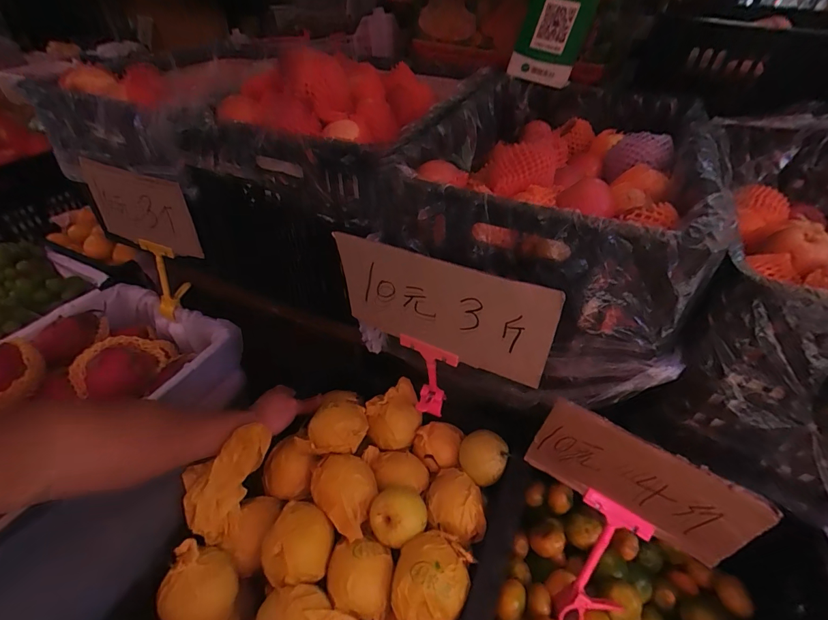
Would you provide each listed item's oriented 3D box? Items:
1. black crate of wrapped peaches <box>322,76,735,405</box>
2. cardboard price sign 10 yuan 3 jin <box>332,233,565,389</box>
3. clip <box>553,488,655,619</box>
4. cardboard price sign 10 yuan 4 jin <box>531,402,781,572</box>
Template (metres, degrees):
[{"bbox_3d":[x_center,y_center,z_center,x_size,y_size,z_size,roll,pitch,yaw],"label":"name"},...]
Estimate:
[{"bbox_3d":[0.189,-0.146,0.603,0.379,0.237,0.495,20,44,18],"label":"black crate of wrapped peaches"},{"bbox_3d":[0.027,-0.002,0.471,0.263,0.152,0.012,18,50,24],"label":"cardboard price sign 10 yuan 3 jin"},{"bbox_3d":[0.228,0.321,0.504,0.082,0.033,0.159,25,84,23],"label":"clip"},{"bbox_3d":[0.264,0.204,0.475,0.237,0.128,0.009,27,39,16],"label":"cardboard price sign 10 yuan 4 jin"}]

